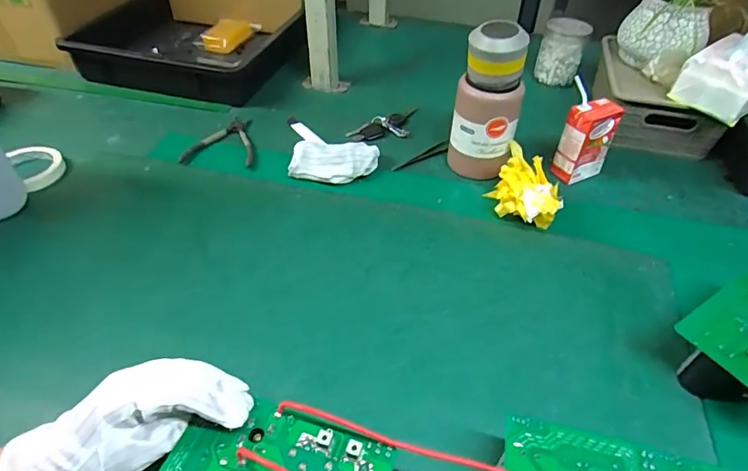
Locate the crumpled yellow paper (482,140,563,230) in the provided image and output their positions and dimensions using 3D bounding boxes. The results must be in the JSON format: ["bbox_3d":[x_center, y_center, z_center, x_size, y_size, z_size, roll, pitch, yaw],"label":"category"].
[{"bbox_3d":[0.204,-0.061,0.617,0.093,0.056,0.099,22,48,20],"label":"crumpled yellow paper"}]

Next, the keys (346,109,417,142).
[{"bbox_3d":[0.026,-0.182,0.771,0.139,0.012,0.056,-25,50,-24],"label":"keys"}]

